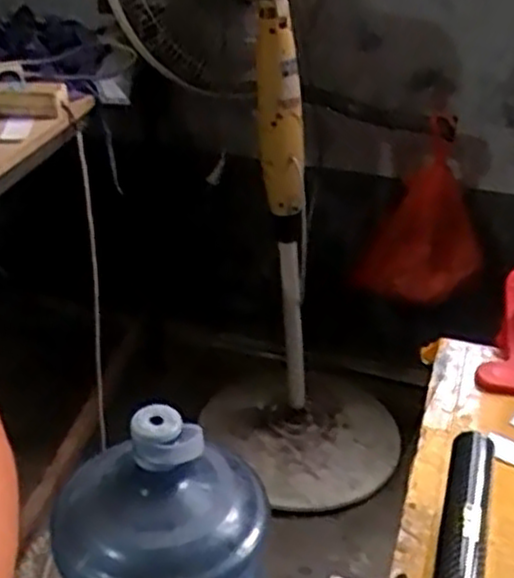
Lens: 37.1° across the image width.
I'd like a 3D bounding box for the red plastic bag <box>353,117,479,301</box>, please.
[{"bbox_3d":[0.314,-0.144,1.474,0.246,0.319,0.127,9,30,14],"label":"red plastic bag"}]

